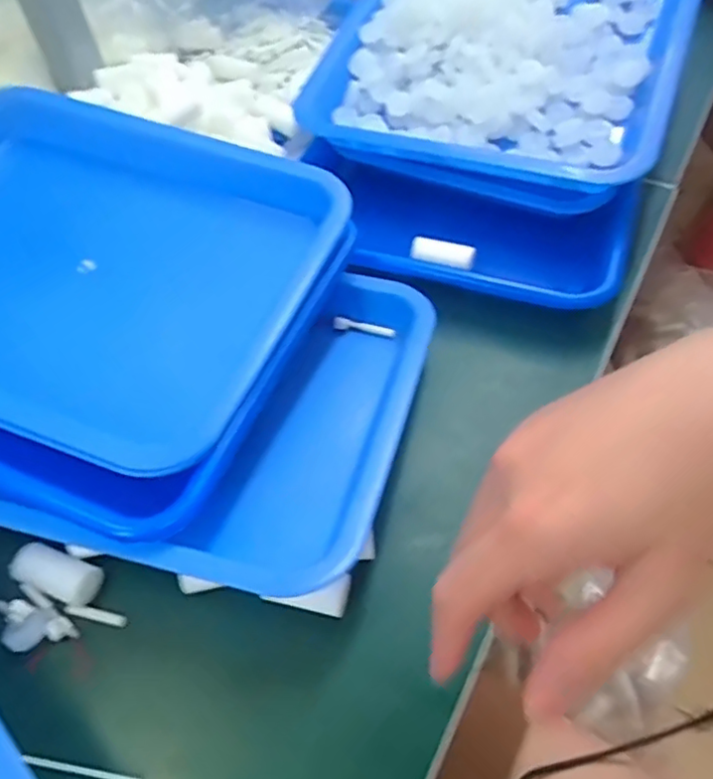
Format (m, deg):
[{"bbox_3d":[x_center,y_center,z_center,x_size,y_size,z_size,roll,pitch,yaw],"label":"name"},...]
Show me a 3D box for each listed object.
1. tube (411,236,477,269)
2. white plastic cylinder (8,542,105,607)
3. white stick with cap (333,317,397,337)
[{"bbox_3d":[0.060,-0.095,0.436,0.044,0.009,0.016,16,58,16],"label":"tube"},{"bbox_3d":[-0.155,0.095,0.325,0.047,0.016,0.020,16,58,15],"label":"white plastic cylinder"},{"bbox_3d":[0.005,-0.042,0.419,0.042,0.004,0.008,9,89,4],"label":"white stick with cap"}]

